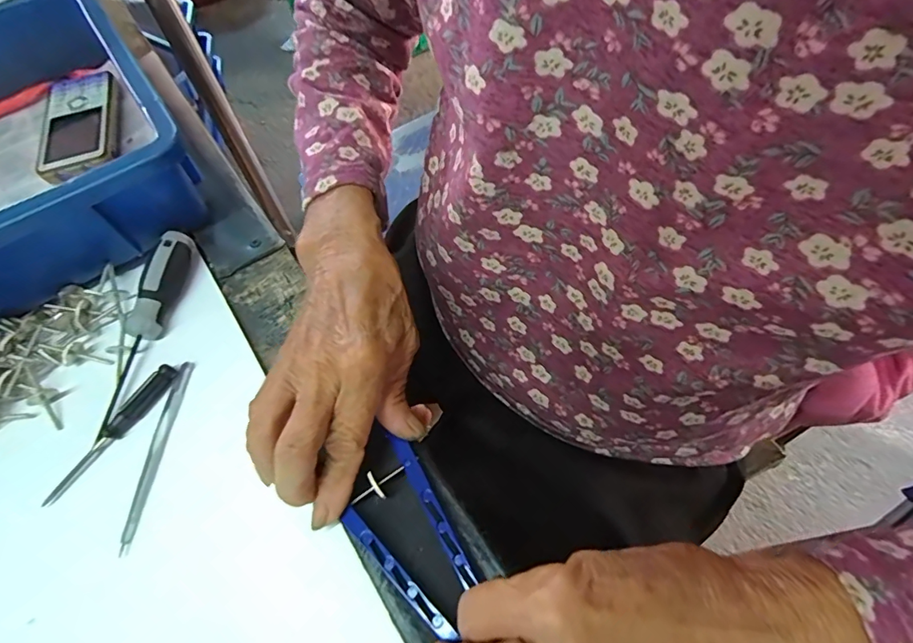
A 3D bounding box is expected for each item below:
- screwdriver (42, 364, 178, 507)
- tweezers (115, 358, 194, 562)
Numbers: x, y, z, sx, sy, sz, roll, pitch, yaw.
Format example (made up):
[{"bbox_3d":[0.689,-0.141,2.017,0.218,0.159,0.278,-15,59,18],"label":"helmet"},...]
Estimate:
[{"bbox_3d":[-0.202,0.063,0.270,0.009,0.012,0.089,29,66,19],"label":"screwdriver"},{"bbox_3d":[-0.174,0.074,0.265,0.009,0.009,0.107,1,60,5],"label":"tweezers"}]

